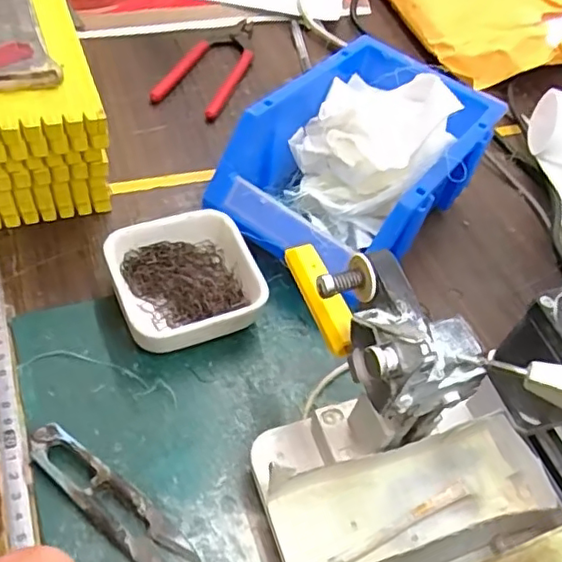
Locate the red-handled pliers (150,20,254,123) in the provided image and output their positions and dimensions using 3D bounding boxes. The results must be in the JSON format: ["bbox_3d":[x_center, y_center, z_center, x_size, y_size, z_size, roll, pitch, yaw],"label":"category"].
[{"bbox_3d":[-0.058,-0.193,0.526,0.055,0.010,0.143,17,52,4],"label":"red-handled pliers"}]

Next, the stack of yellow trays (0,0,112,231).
[{"bbox_3d":[-0.206,-0.190,0.449,0.083,0.109,0.333,-13,56,-20],"label":"stack of yellow trays"}]

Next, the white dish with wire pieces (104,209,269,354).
[{"bbox_3d":[-0.055,0.001,0.360,0.082,0.032,0.080,-15,56,-19],"label":"white dish with wire pieces"}]

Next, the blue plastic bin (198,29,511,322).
[{"bbox_3d":[0.053,-0.082,0.403,0.125,0.080,0.181,36,55,17],"label":"blue plastic bin"}]

